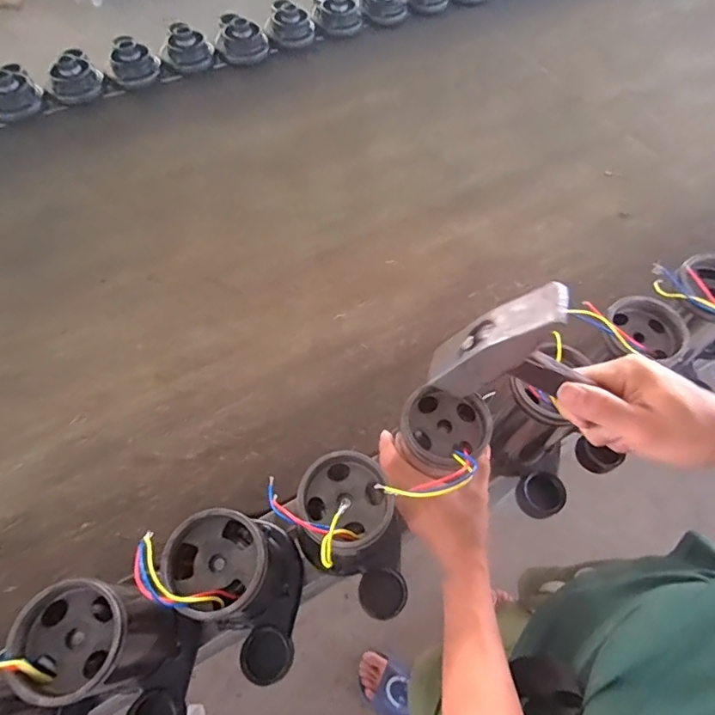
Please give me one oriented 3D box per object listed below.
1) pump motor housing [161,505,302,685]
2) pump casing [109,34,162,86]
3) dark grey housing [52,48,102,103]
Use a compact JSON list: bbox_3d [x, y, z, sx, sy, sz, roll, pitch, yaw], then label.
[{"bbox_3d":[-0.101,0.236,0.487,0.127,0.171,0.150,-25,65,-15],"label":"pump motor housing"},{"bbox_3d":[-0.493,-0.649,1.065,0.110,0.052,0.105,-18,63,-11],"label":"pump casing"},{"bbox_3d":[-0.609,-0.609,1.035,0.103,0.055,0.102,-27,65,-16],"label":"dark grey housing"}]

